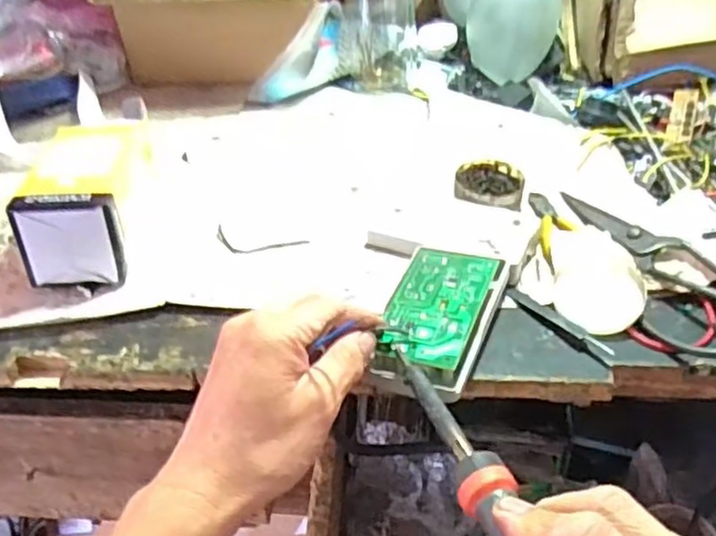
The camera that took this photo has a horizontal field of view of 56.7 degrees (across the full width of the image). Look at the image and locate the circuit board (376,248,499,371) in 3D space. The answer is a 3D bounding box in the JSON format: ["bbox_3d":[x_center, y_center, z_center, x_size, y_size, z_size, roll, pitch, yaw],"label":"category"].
[{"bbox_3d":[0.049,0.020,0.405,0.054,0.009,0.098,13,40,18],"label":"circuit board"}]

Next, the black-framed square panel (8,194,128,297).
[{"bbox_3d":[-0.192,-0.016,0.449,0.064,0.069,0.018,-4,38,-3],"label":"black-framed square panel"}]

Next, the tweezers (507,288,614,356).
[{"bbox_3d":[0.123,0.033,0.416,0.012,0.010,0.077,-21,42,-23],"label":"tweezers"}]

